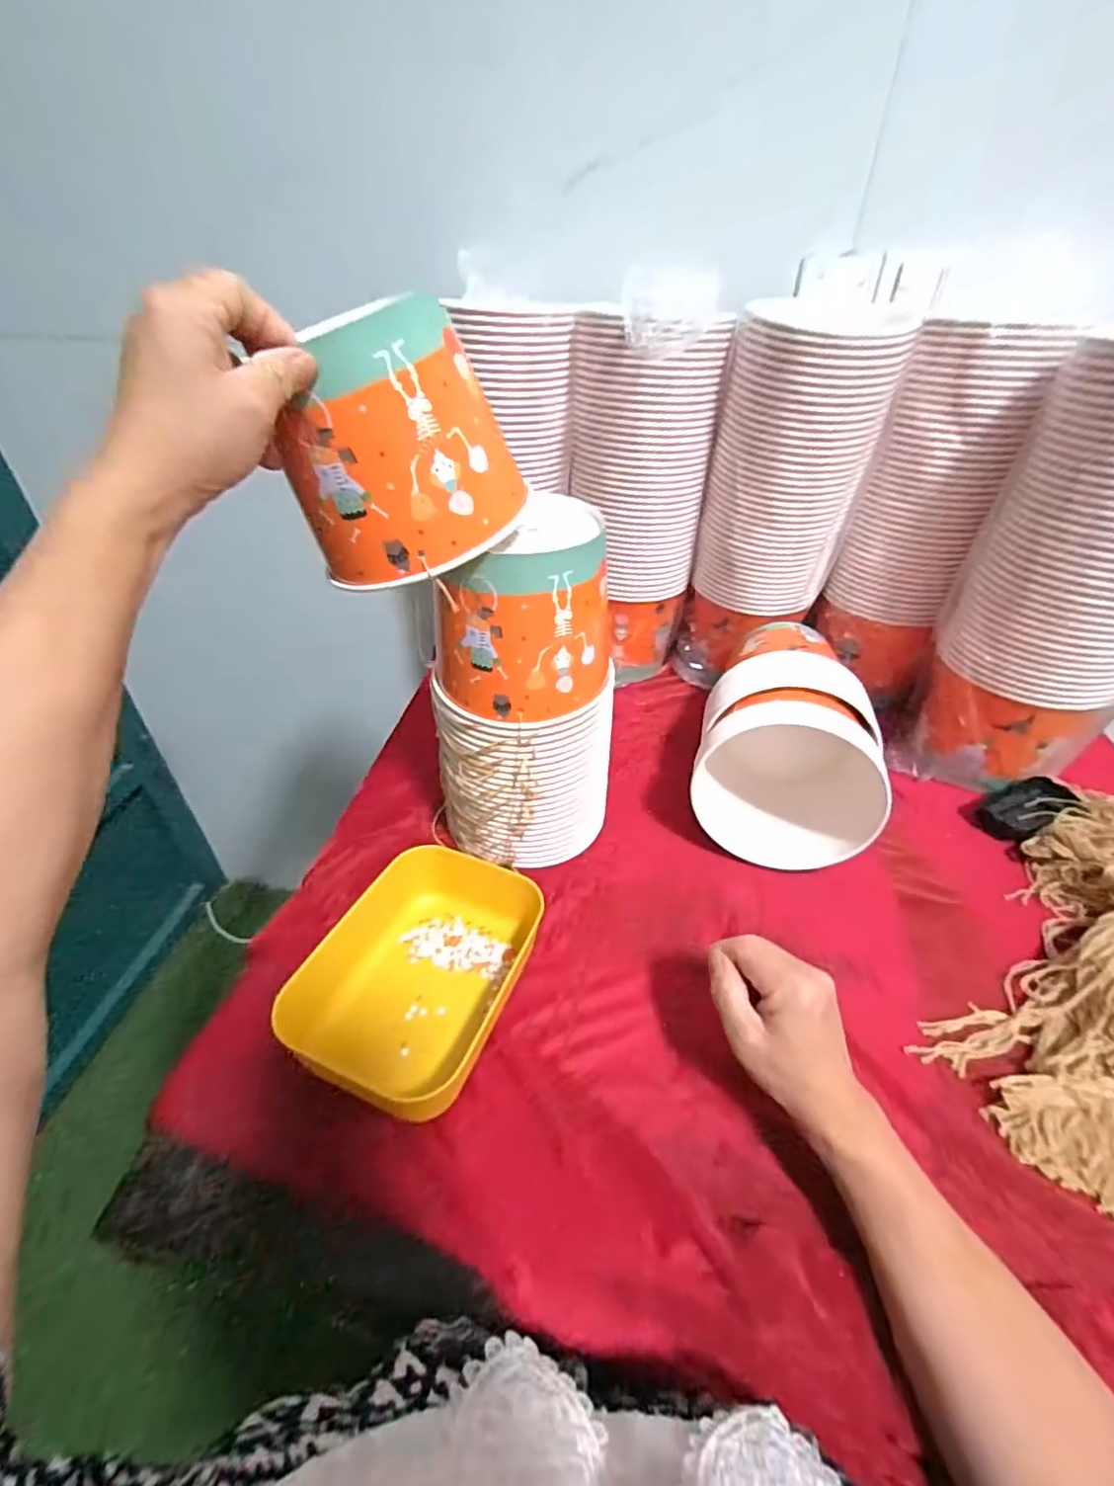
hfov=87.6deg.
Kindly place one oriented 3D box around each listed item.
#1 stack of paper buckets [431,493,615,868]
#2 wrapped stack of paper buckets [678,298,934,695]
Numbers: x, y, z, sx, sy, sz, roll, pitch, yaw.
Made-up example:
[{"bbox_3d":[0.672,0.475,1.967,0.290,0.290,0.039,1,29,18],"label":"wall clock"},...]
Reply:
[{"bbox_3d":[-0.025,-0.032,0.523,0.121,0.312,0.143,24,44,26],"label":"stack of paper buckets"},{"bbox_3d":[0.278,-0.292,0.729,0.175,0.394,0.183,12,40,14],"label":"wrapped stack of paper buckets"}]

